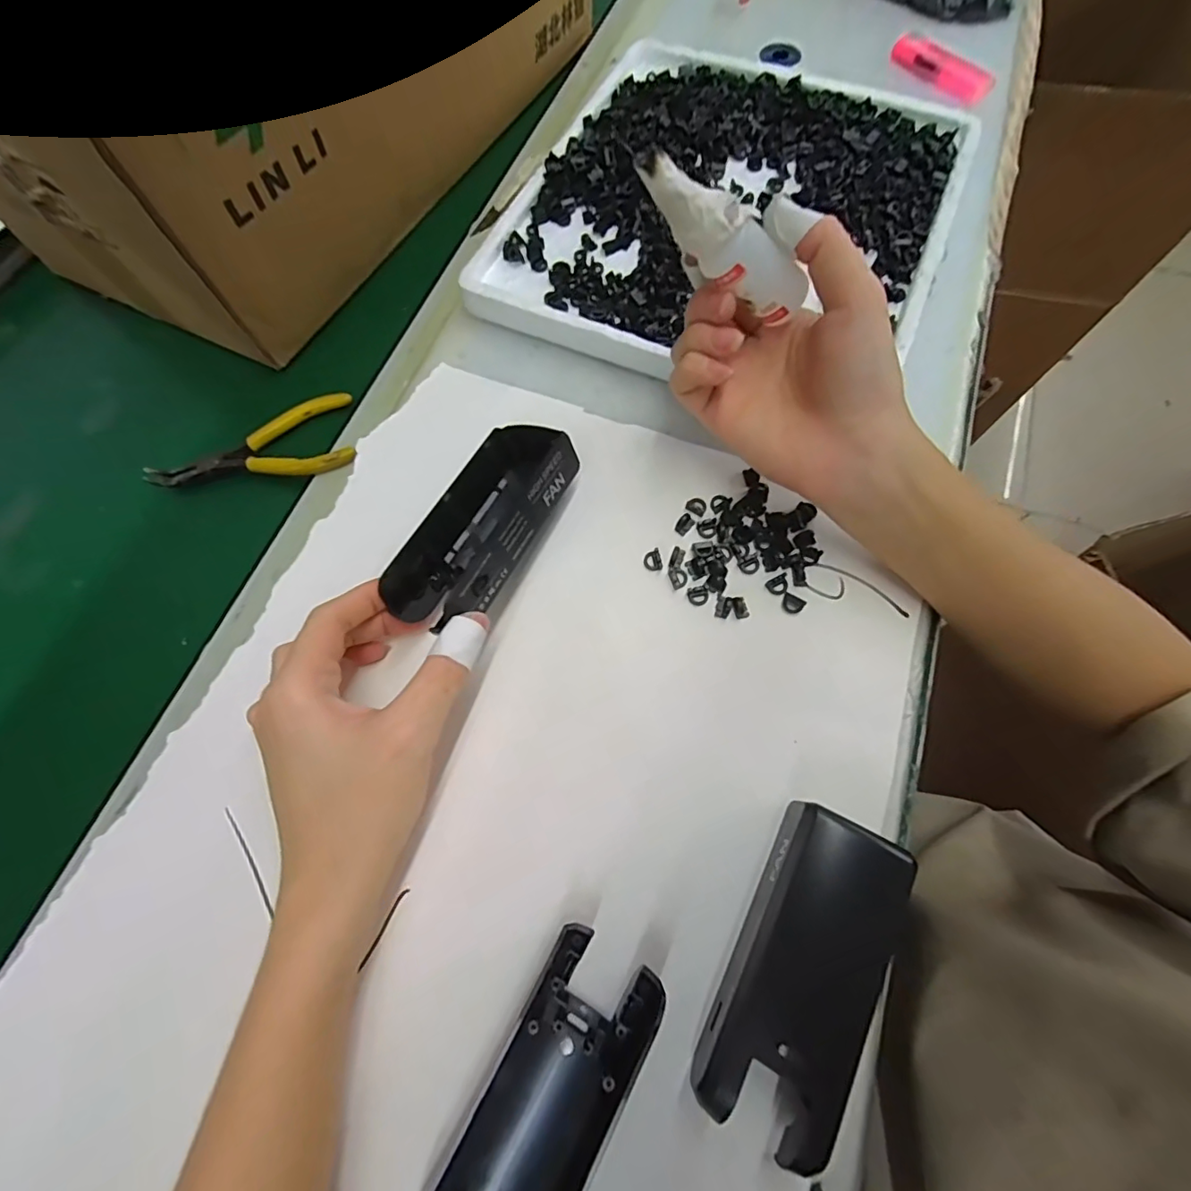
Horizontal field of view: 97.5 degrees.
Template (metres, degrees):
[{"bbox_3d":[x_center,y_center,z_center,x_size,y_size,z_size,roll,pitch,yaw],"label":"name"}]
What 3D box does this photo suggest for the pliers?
[{"bbox_3d":[-0.199,-0.084,0.302,0.118,0.010,0.053,-15,70,-4],"label":"pliers"}]

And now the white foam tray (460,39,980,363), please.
[{"bbox_3d":[0.089,-0.252,0.337,0.251,0.024,0.285,22,72,10],"label":"white foam tray"}]

